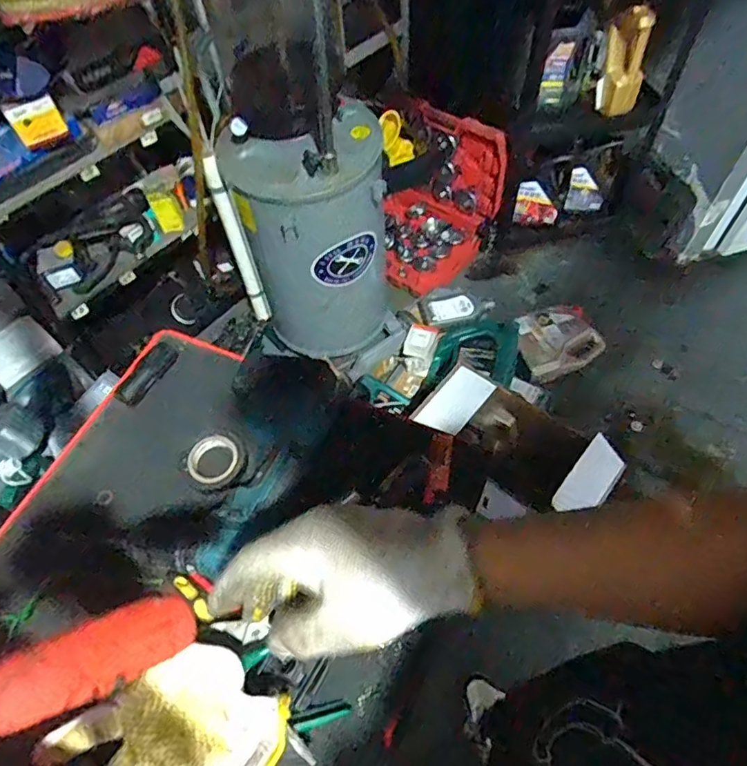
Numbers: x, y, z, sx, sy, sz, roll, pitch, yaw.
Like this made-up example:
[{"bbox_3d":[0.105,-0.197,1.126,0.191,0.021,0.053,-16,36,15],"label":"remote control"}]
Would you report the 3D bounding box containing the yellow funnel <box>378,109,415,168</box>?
[{"bbox_3d":[0.062,-0.617,1.404,0.081,0.074,0.150,-8,58,-2],"label":"yellow funnel"}]

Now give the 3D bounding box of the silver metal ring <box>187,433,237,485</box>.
[{"bbox_3d":[-0.180,0.084,0.616,0.056,0.015,0.057,-1,58,2],"label":"silver metal ring"}]

